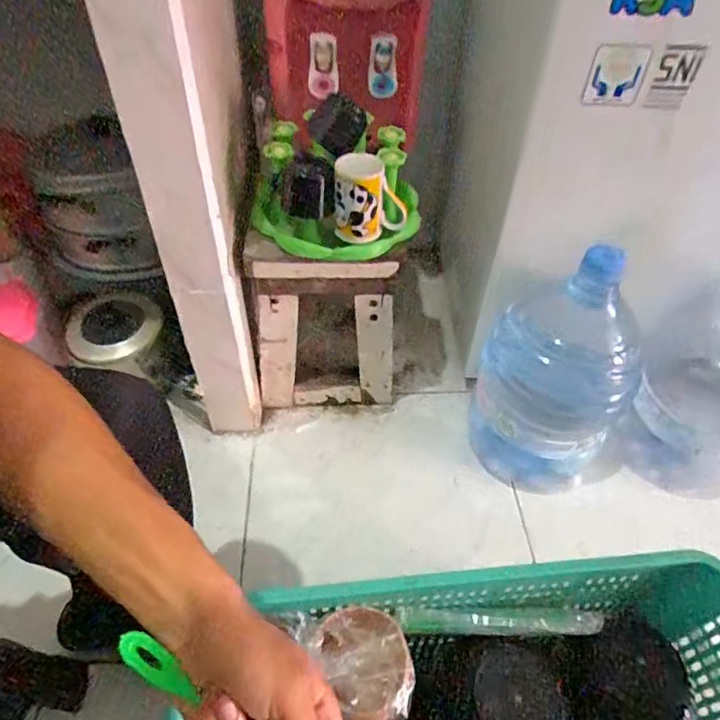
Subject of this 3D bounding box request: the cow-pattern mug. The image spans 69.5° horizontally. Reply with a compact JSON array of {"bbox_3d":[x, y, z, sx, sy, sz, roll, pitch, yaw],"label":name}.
[{"bbox_3d":[0.017,-0.226,0.734,0.105,0.101,0.065,12,48,9],"label":"cow-pattern mug"}]

